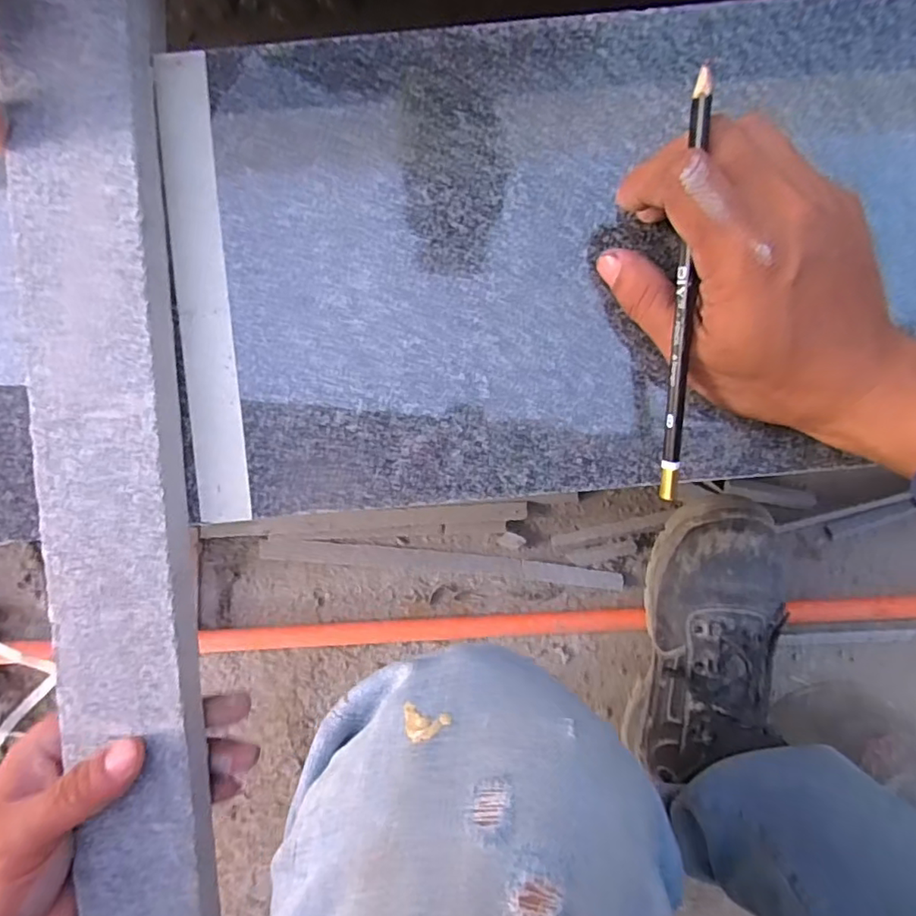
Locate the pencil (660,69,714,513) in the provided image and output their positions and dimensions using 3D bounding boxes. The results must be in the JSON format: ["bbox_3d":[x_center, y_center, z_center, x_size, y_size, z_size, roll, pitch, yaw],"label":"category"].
[{"bbox_3d":[0.092,-0.061,0.230,0.009,0.007,0.164,-1,107,1],"label":"pencil"}]

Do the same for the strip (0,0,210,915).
[{"bbox_3d":[-0.151,0.067,0.261,0.059,0.026,0.556,-3,93,1],"label":"strip"}]

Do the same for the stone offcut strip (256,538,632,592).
[{"bbox_3d":[-0.015,0.101,0.545,0.340,0.016,0.023,5,95,-1],"label":"stone offcut strip"}]

